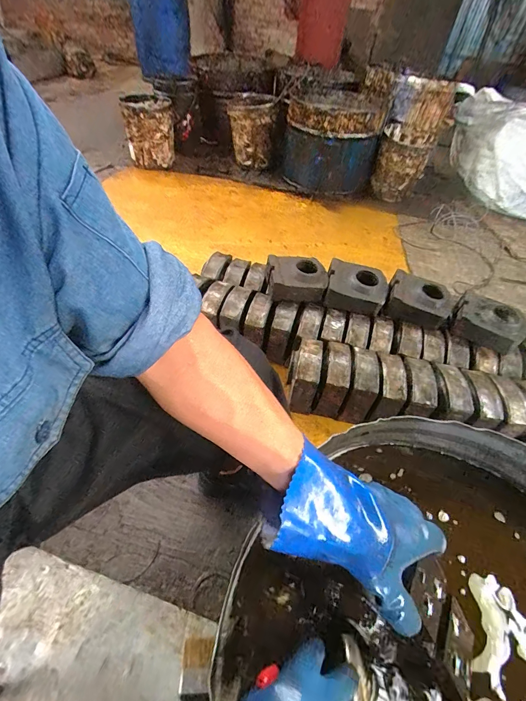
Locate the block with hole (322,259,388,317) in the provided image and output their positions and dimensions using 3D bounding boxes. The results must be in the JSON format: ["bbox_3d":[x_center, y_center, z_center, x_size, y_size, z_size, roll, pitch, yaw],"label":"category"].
[{"bbox_3d":[0.299,-0.206,1.078,0.187,0.081,0.156,15,48,7],"label":"block with hole"}]

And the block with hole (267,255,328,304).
[{"bbox_3d":[0.109,-0.240,1.090,0.188,0.103,0.143,5,48,-2],"label":"block with hole"}]

